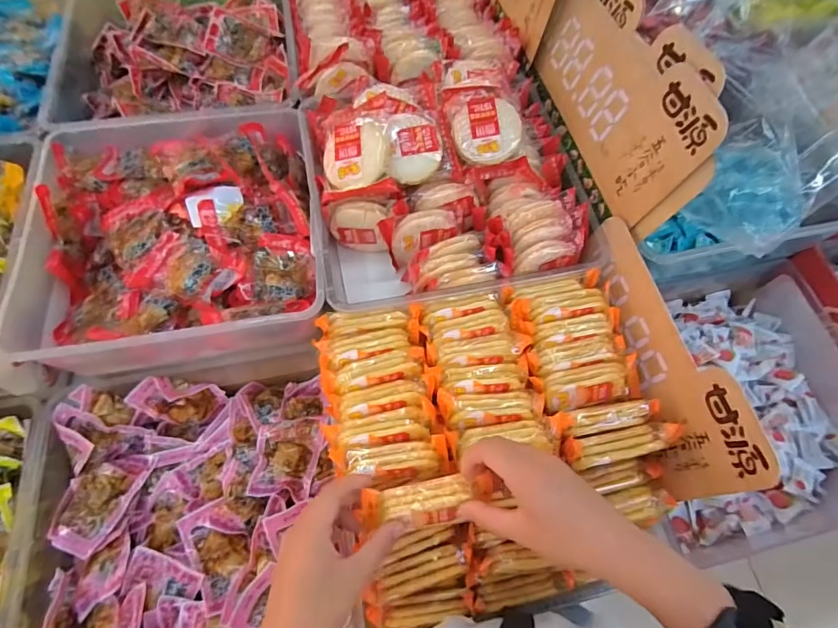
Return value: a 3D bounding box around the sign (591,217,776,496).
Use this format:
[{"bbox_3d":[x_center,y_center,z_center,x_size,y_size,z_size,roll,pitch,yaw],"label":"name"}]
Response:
[{"bbox_3d":[0.230,0.026,0.408,0.008,0.104,0.266,-4,71,-17],"label":"sign"}]

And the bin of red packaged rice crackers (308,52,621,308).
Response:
[{"bbox_3d":[0.036,-0.152,0.513,0.307,0.129,0.284,-9,65,-7],"label":"bin of red packaged rice crackers"}]

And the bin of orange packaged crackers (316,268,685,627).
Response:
[{"bbox_3d":[0.075,0.115,0.421,0.297,0.100,0.278,-10,65,-8],"label":"bin of orange packaged crackers"}]

